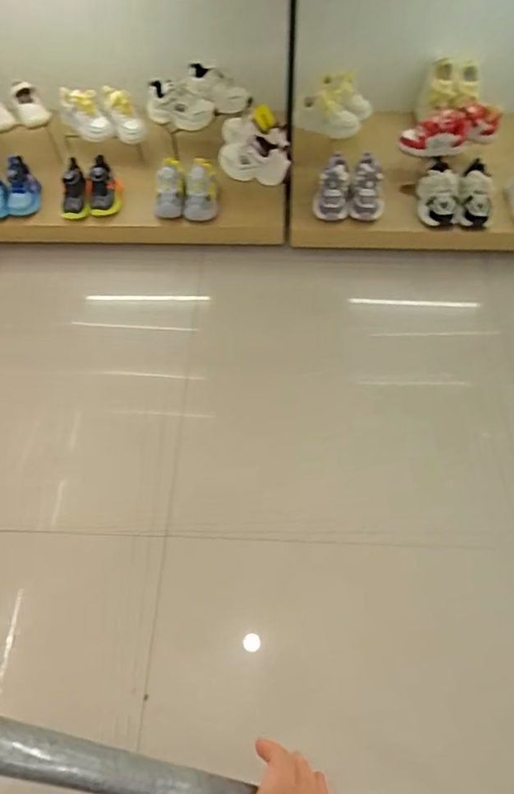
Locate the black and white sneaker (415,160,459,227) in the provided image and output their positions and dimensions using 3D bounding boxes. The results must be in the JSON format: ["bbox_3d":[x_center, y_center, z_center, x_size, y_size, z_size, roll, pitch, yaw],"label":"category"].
[{"bbox_3d":[0.471,-0.530,1.328,0.094,0.104,0.168,6,59,6],"label":"black and white sneaker"}]

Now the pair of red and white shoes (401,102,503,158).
[{"bbox_3d":[0.513,-0.692,1.337,0.250,0.097,0.082,-16,59,-8],"label":"pair of red and white shoes"}]

